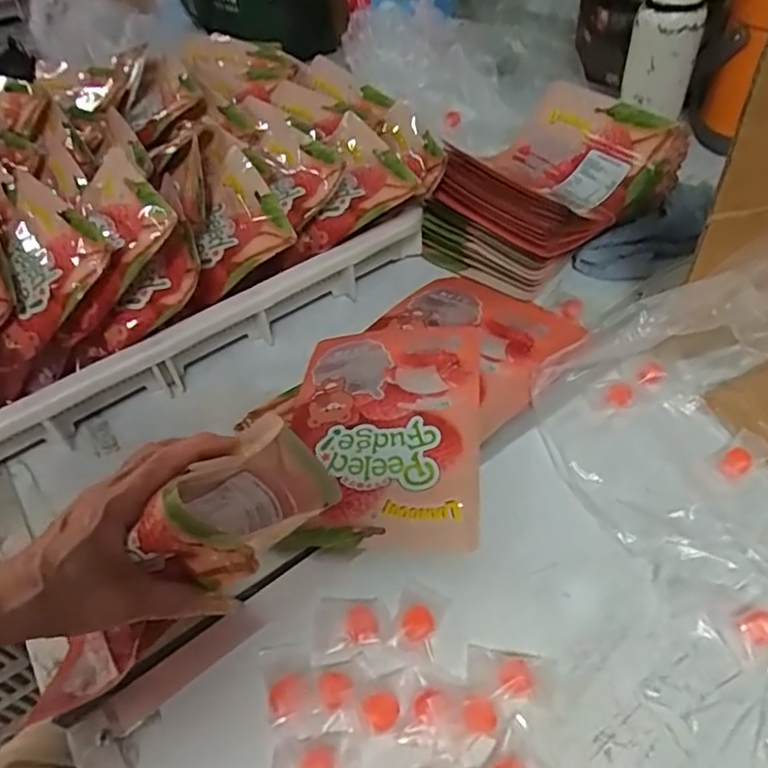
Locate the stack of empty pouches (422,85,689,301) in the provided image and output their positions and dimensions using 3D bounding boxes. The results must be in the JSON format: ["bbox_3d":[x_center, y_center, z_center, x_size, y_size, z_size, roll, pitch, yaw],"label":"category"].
[{"bbox_3d":[0.171,-0.206,0.621,0.214,0.099,0.160,-38,56,-24],"label":"stack of empty pouches"}]

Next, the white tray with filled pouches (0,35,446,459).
[{"bbox_3d":[-0.299,-0.178,0.631,0.654,0.143,0.442,-30,53,-19],"label":"white tray with filled pouches"}]

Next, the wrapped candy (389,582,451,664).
[{"bbox_3d":[0.022,0.153,0.393,0.031,0.012,0.049,11,51,15],"label":"wrapped candy"}]

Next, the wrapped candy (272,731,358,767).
[{"bbox_3d":[-0.040,0.217,0.344,0.049,0.011,0.030,-5,49,2],"label":"wrapped candy"}]

